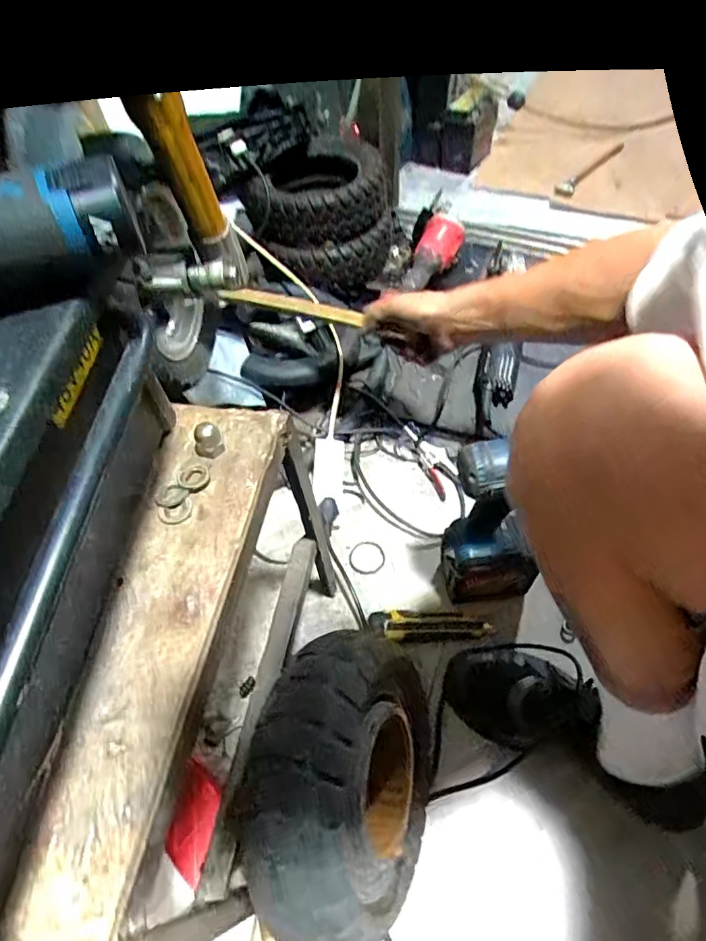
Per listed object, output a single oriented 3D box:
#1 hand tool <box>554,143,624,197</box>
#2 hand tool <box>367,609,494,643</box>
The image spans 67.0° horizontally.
[{"bbox_3d":[0.558,-0.701,1.249,0.238,0.038,0.029,-34,59,-20],"label":"hand tool"},{"bbox_3d":[0.100,0.201,0.695,0.153,0.014,0.042,-2,54,3],"label":"hand tool"}]

